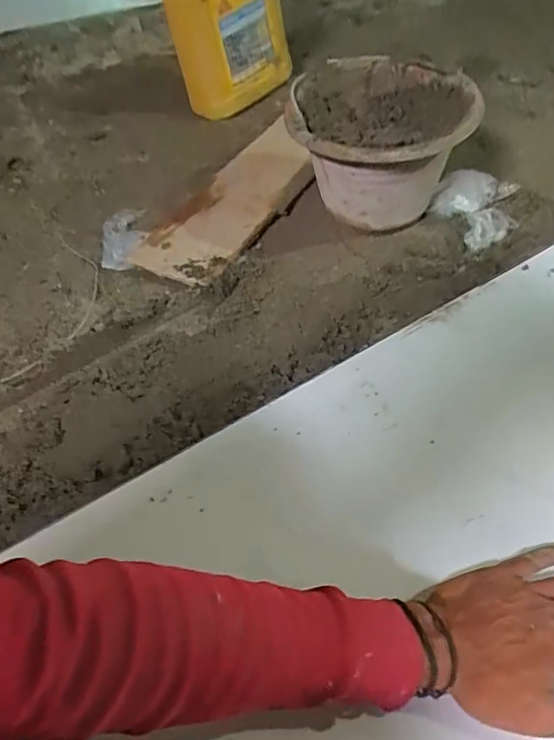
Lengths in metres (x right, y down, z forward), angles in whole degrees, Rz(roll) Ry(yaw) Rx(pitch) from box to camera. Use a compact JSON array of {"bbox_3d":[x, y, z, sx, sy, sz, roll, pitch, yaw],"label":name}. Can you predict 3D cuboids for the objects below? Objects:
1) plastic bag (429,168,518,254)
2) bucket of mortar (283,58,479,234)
[{"bbox_3d":[0.292,-0.238,0.807,0.125,0.041,0.176,8,49,12],"label":"plastic bag"},{"bbox_3d":[0.145,-0.303,0.789,0.236,0.192,0.236,-2,48,3],"label":"bucket of mortar"}]

